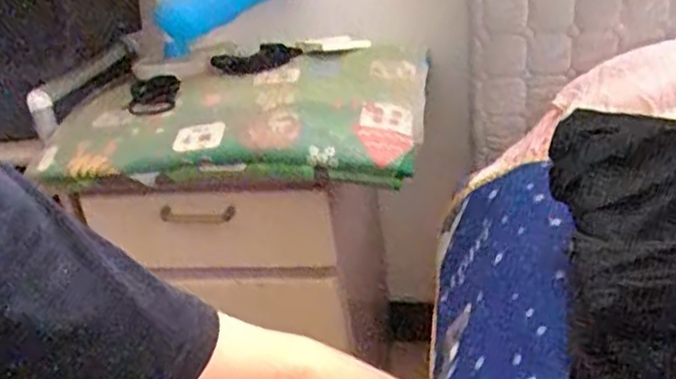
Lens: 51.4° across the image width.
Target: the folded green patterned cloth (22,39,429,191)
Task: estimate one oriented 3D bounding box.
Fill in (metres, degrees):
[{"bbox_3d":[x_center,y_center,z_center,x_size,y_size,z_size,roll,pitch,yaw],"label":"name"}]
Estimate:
[{"bbox_3d":[-0.147,-0.120,1.060,0.550,0.090,0.329,-1,26,11],"label":"folded green patterned cloth"}]

